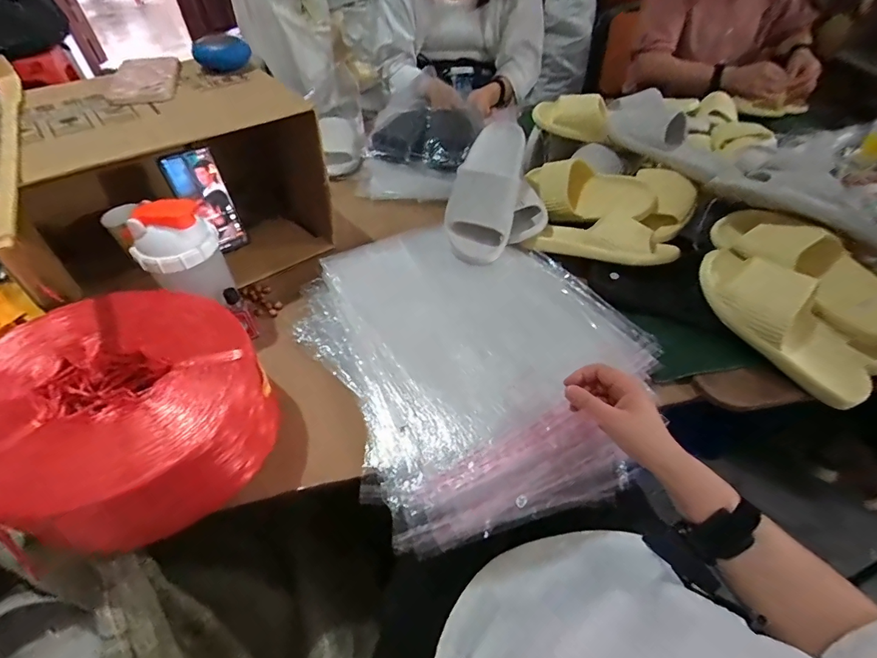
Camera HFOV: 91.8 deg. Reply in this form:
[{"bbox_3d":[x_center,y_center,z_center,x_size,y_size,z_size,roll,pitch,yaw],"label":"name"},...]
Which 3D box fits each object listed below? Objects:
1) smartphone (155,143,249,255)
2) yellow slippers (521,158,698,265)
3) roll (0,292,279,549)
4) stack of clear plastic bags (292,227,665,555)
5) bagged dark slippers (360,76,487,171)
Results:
[{"bbox_3d":[-0.365,-0.198,0.676,0.072,0.160,0.012,-32,38,-26],"label":"smartphone"},{"bbox_3d":[0.280,-0.213,0.746,0.299,0.076,0.236,23,53,18],"label":"yellow slippers"},{"bbox_3d":[-0.348,0.099,0.484,0.279,0.143,0.259,0,49,0],"label":"roll"},{"bbox_3d":[0.053,0.020,0.604,0.410,0.046,0.452,-22,57,-18],"label":"stack of clear plastic bags"},{"bbox_3d":[-0.027,-0.452,0.964,0.234,0.086,0.219,10,50,8],"label":"bagged dark slippers"}]

